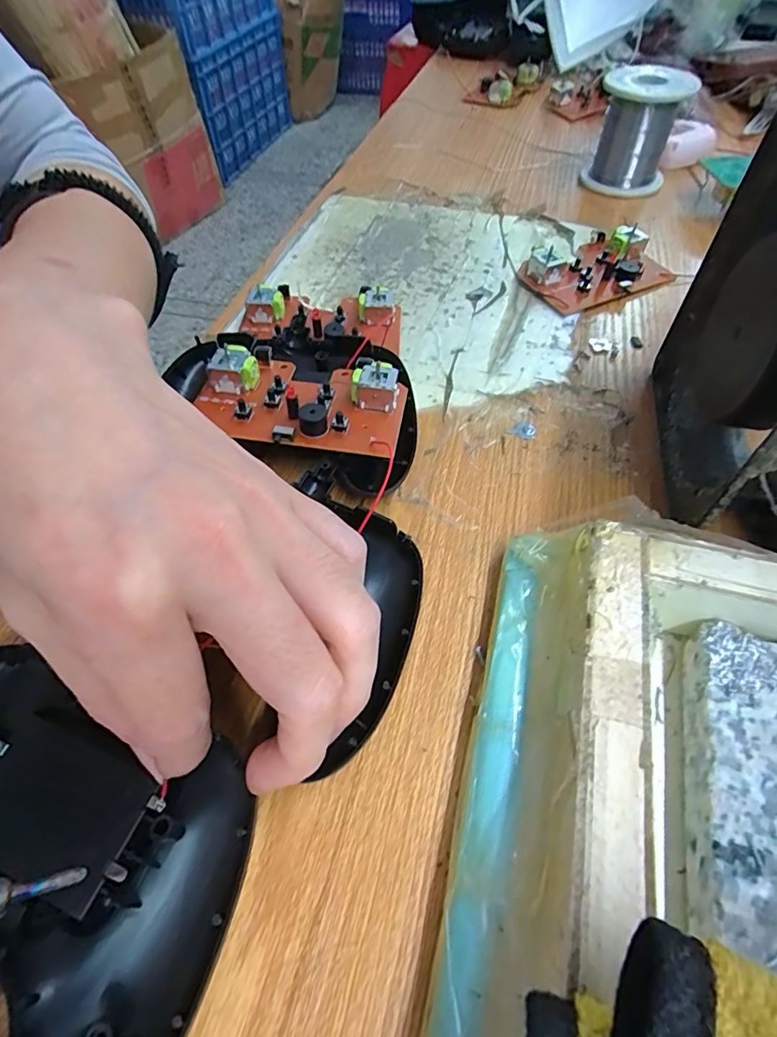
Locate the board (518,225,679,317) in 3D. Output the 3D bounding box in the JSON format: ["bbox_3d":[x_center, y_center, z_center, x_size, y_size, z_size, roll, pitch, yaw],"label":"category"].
[{"bbox_3d":[0.127,-0.156,0.310,0.085,0.017,0.054,-29,58,-17],"label":"board"}]

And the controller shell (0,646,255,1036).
[{"bbox_3d":[-0.103,0.093,0.141,0.122,0.017,0.083,17,57,14],"label":"controller shell"}]

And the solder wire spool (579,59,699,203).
[{"bbox_3d":[0.183,-0.286,0.372,0.062,0.065,0.064,15,56,13],"label":"solder wire spool"}]

